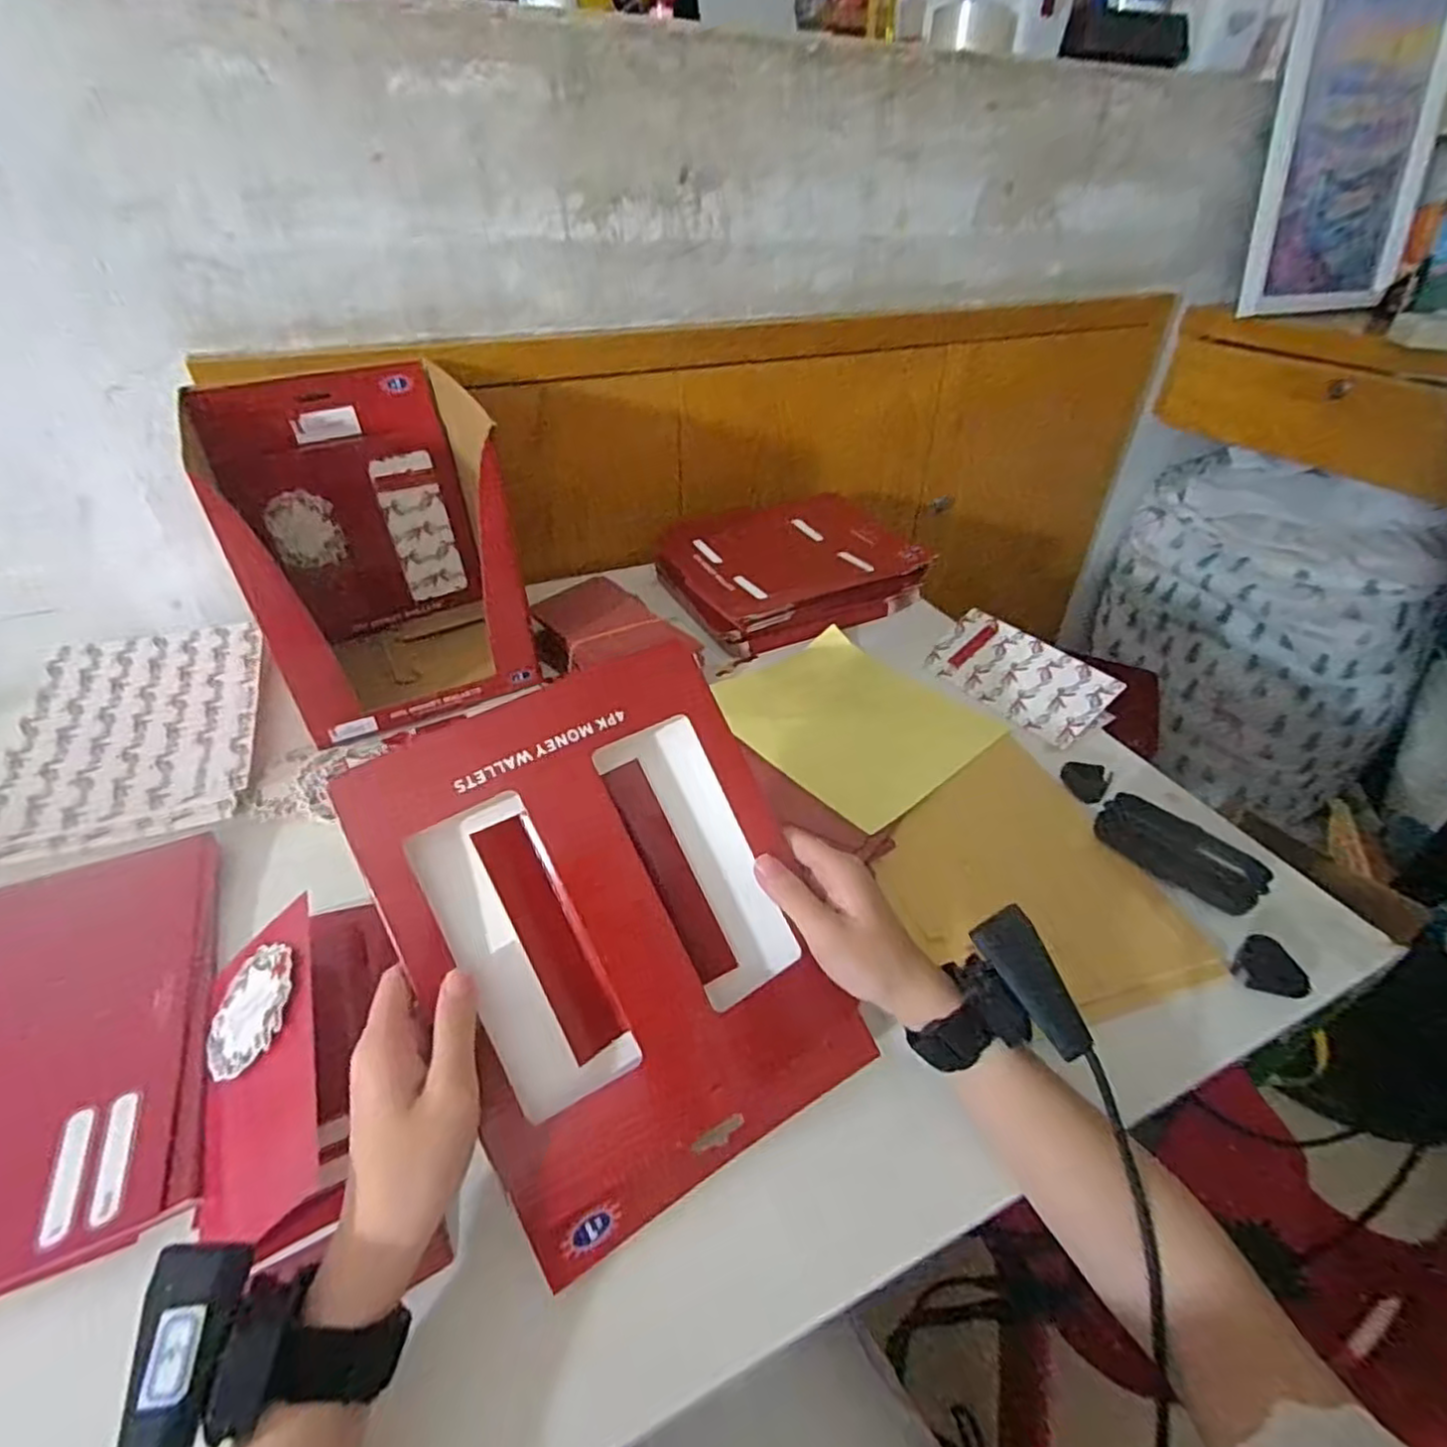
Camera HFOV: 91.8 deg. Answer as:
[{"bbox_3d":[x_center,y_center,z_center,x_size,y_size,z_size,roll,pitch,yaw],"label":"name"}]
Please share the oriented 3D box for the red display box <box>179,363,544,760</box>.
[{"bbox_3d":[-0.307,-0.152,0.633,0.212,0.244,0.221,-21,43,-25],"label":"red display box"}]

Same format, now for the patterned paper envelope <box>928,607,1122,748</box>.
[{"bbox_3d":[0.287,-0.049,0.691,0.087,0.007,0.171,-46,51,-5],"label":"patterned paper envelope"}]

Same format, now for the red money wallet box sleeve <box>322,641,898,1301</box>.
[{"bbox_3d":[-0.051,0.106,0.360,0.190,0.021,0.255,-24,88,-20],"label":"red money wallet box sleeve"}]

